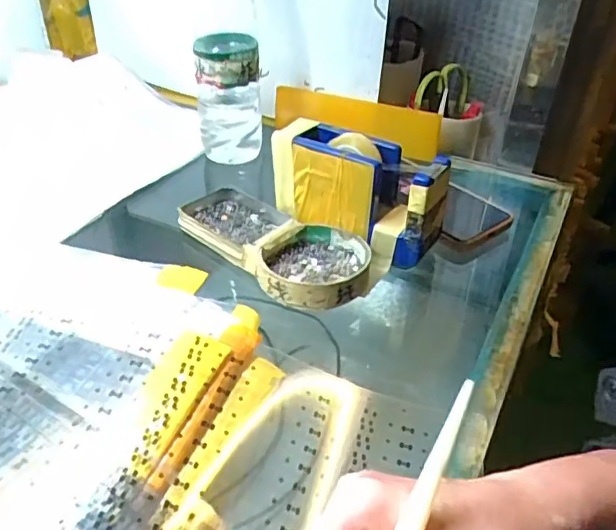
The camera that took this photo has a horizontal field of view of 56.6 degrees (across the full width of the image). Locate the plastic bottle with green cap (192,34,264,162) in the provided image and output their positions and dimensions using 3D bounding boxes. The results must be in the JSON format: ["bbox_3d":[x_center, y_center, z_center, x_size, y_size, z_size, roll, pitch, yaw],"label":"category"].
[{"bbox_3d":[-0.080,-0.173,0.574,0.062,0.107,0.056,-5,38,-8],"label":"plastic bottle with green cap"}]

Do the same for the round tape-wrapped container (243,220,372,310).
[{"bbox_3d":[0.004,-0.002,0.429,0.083,0.019,0.081,1,37,-1],"label":"round tape-wrapped container"}]

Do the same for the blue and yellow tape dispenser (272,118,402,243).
[{"bbox_3d":[0.021,-0.068,0.470,0.100,0.081,0.048,23,42,26],"label":"blue and yellow tape dispenser"}]

